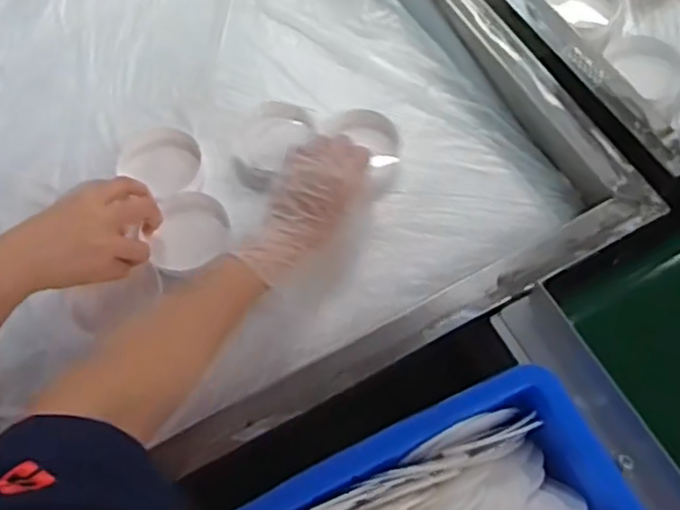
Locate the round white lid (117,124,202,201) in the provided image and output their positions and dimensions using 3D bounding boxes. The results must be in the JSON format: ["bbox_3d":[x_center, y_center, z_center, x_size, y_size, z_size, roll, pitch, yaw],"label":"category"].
[{"bbox_3d":[-0.162,-0.087,0.621,0.081,0.018,0.066,27,70,15],"label":"round white lid"}]

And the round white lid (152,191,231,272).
[{"bbox_3d":[-0.132,-0.023,0.587,0.067,0.012,0.070,-1,65,3],"label":"round white lid"}]

